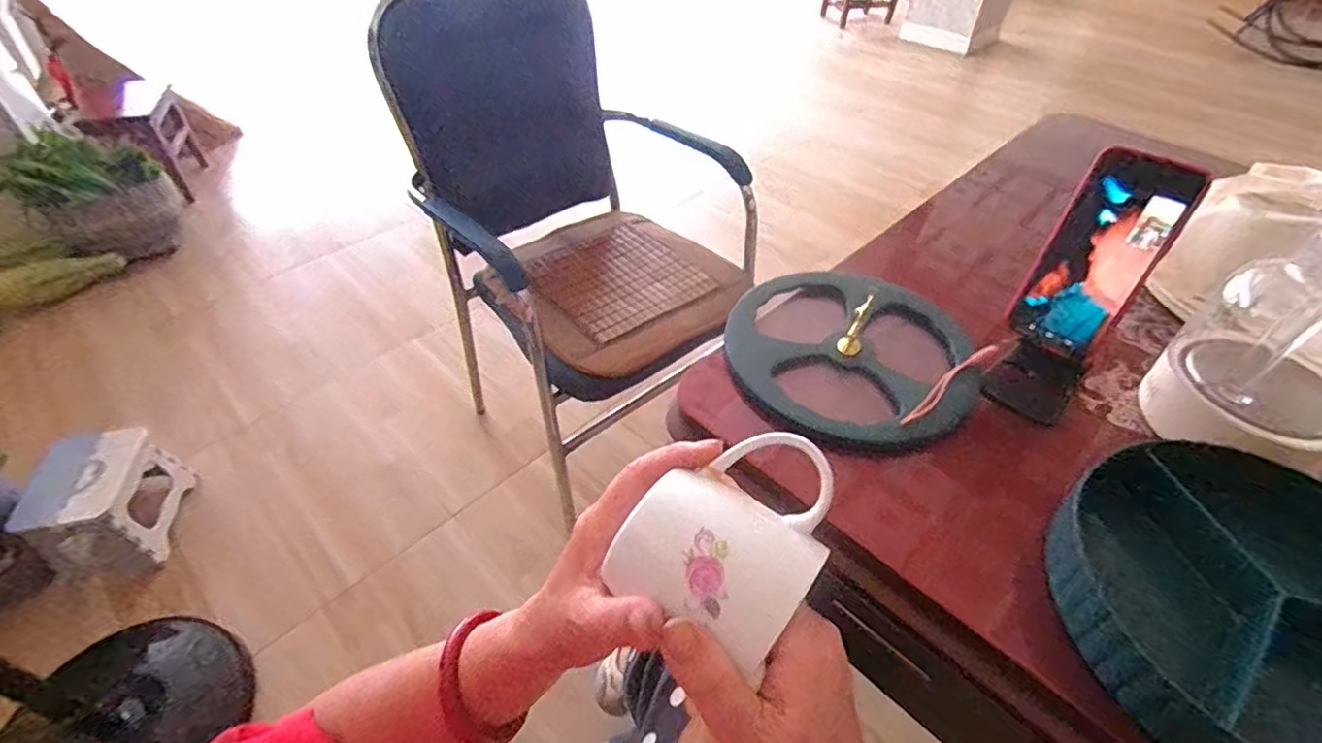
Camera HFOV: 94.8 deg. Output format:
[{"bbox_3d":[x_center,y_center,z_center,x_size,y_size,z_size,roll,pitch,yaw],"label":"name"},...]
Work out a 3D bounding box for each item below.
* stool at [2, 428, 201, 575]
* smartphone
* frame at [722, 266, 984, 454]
[{"bbox_3d":[-1.114,0.267,1.243,0.166,0.233,0.224,-10,46,-11],"label":"stool"},{"bbox_3d":[0.363,-0.094,0.505,0.075,0.167,0.015,31,27,27],"label":"smartphone"},{"bbox_3d":[0.185,-0.026,0.597,0.240,0.054,0.225,21,49,19],"label":"frame"}]

